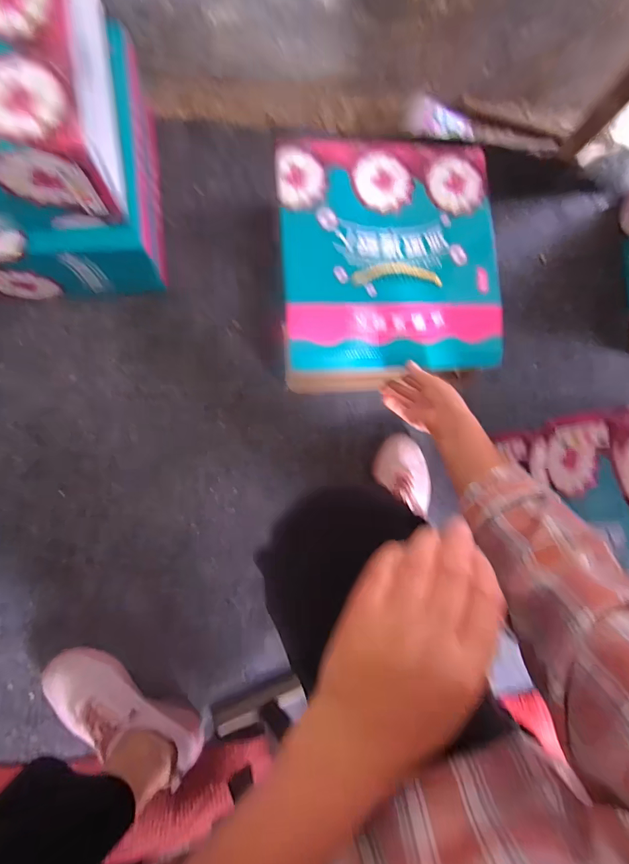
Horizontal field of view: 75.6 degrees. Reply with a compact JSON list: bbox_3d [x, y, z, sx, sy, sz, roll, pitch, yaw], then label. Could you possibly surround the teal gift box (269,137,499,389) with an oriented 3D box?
[{"bbox_3d":[0.114,-0.267,0.650,0.333,0.086,0.379,-3,84,-8],"label":"teal gift box"}]

